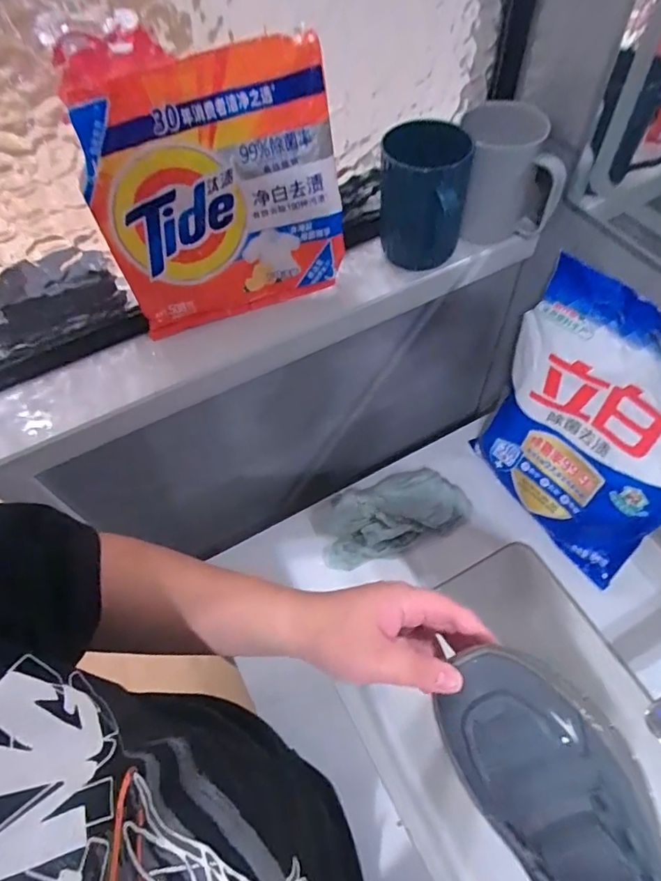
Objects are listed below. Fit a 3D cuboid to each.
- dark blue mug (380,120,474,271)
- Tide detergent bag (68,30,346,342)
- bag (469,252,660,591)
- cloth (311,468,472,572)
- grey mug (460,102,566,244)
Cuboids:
[{"bbox_3d":[0.089,-0.233,0.491,0.078,0.115,0.097,7,59,9],"label":"dark blue mug"},{"bbox_3d":[-0.090,-0.199,0.433,0.201,0.198,0.040,-18,58,-7],"label":"Tide detergent bag"},{"bbox_3d":[0.282,-0.010,0.572,0.086,0.284,0.251,-30,60,-13],"label":"bag"},{"bbox_3d":[0.085,0.097,0.692,0.208,0.059,0.101,-19,59,-7],"label":"cloth"},{"bbox_3d":[0.173,-0.253,0.505,0.086,0.109,0.069,-1,58,4],"label":"grey mug"}]

